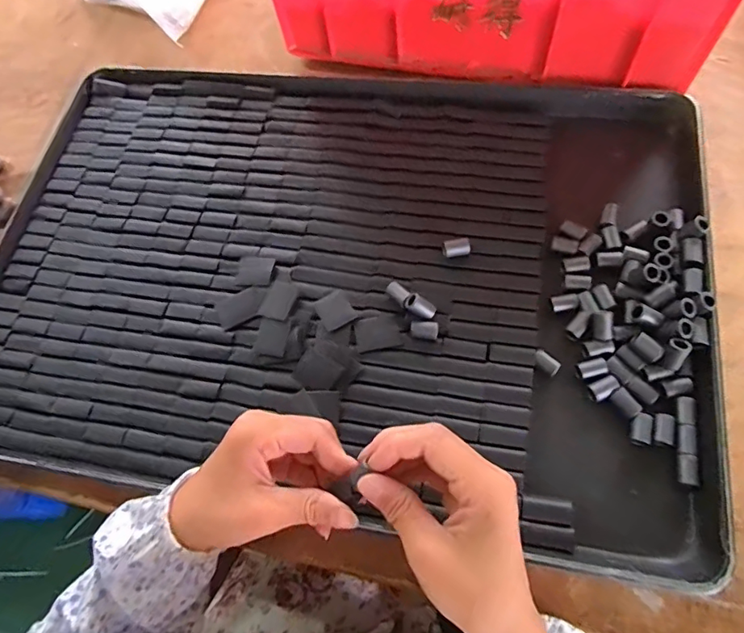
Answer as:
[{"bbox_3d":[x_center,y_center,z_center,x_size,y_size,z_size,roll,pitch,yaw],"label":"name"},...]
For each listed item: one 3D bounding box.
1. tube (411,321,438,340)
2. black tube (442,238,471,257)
[{"bbox_3d":[0.040,0.011,0.391,0.021,0.012,0.013,-6,67,4],"label":"tube"},{"bbox_3d":[0.068,-0.054,0.417,0.022,0.014,0.013,-2,67,5],"label":"black tube"}]

